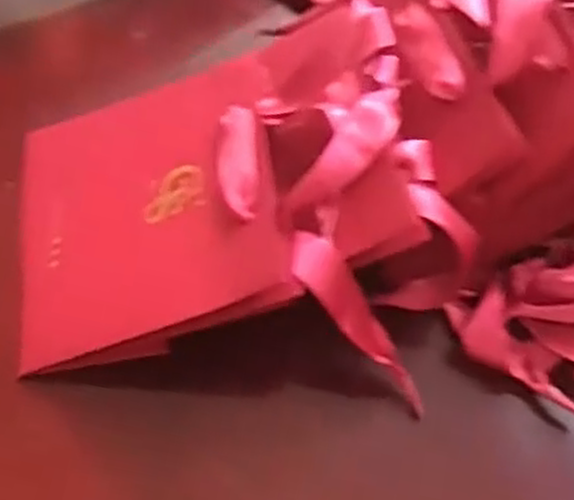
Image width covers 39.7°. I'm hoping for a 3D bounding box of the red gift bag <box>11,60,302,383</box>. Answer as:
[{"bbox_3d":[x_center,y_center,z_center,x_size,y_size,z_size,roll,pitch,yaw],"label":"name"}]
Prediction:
[{"bbox_3d":[-0.068,-0.017,0.386,0.137,0.017,0.137,-21,58,17],"label":"red gift bag"}]

